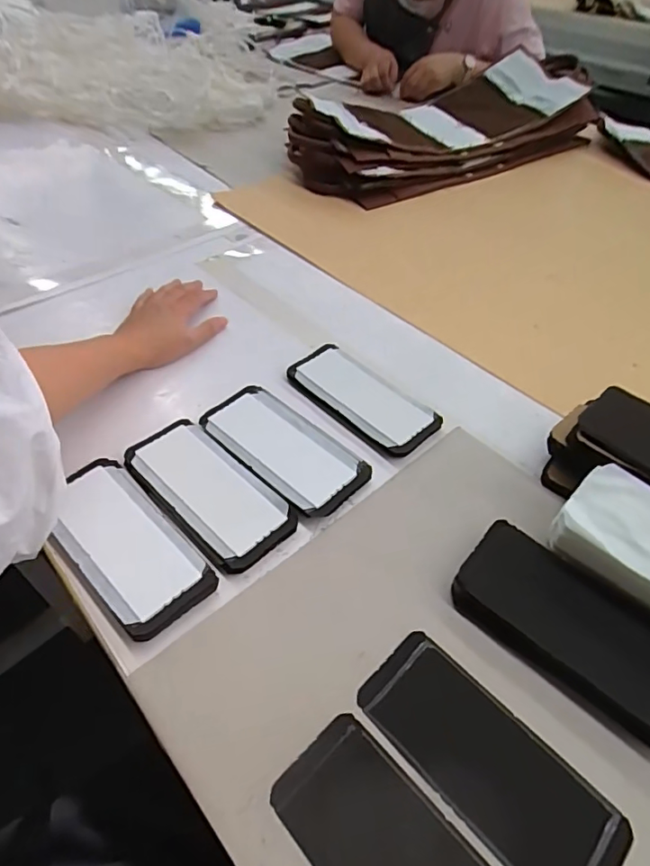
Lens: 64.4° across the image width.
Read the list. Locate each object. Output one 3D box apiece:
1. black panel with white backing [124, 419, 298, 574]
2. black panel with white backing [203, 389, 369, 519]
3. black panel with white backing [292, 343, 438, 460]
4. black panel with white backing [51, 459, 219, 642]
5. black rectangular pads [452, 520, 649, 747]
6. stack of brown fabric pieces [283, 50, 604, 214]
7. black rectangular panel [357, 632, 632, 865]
[{"bbox_3d":[-0.103,0.051,0.454,0.162,0.017,0.076,36,59,28],"label":"black panel with white backing"},{"bbox_3d":[-0.040,0.013,0.492,0.166,0.013,0.081,33,58,27],"label":"black panel with white backing"},{"bbox_3d":[0.037,-0.041,0.536,0.070,0.011,0.165,-36,57,-26],"label":"black panel with white backing"},{"bbox_3d":[-0.162,0.088,0.417,0.072,0.022,0.162,-36,57,-26],"label":"black panel with white backing"},{"bbox_3d":[0.186,0.140,0.374,0.174,0.019,0.084,31,56,25],"label":"black rectangular pads"},{"bbox_3d":[0.215,-0.535,0.920,0.536,0.096,0.233,-20,51,-15],"label":"stack of brown fabric pieces"},{"bbox_3d":[0.101,0.206,0.326,0.070,0.007,0.162,-37,57,-26],"label":"black rectangular panel"}]

